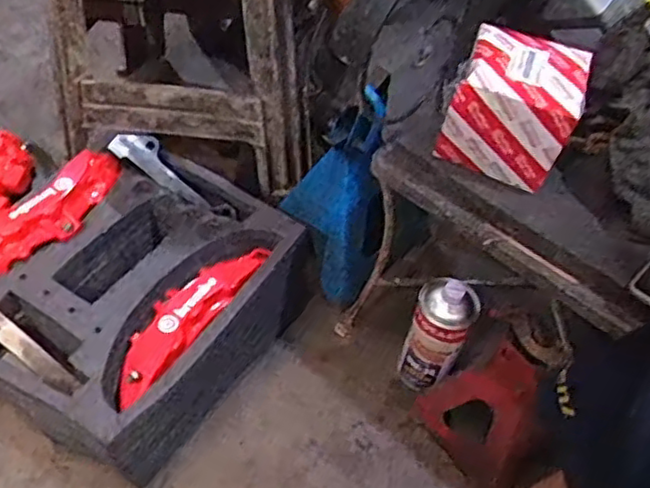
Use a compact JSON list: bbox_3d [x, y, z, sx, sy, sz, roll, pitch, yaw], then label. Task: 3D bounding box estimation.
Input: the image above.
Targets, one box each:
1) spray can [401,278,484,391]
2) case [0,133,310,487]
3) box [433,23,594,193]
[{"bbox_3d":[0.163,0.129,0.979,0.080,0.200,0.080,3,52,-4],"label":"spray can"},{"bbox_3d":[-0.294,0.068,1.008,0.407,0.164,0.422,28,54,15],"label":"case"},{"bbox_3d":[0.213,-0.158,0.757,0.135,0.112,0.118,19,52,9],"label":"box"}]

